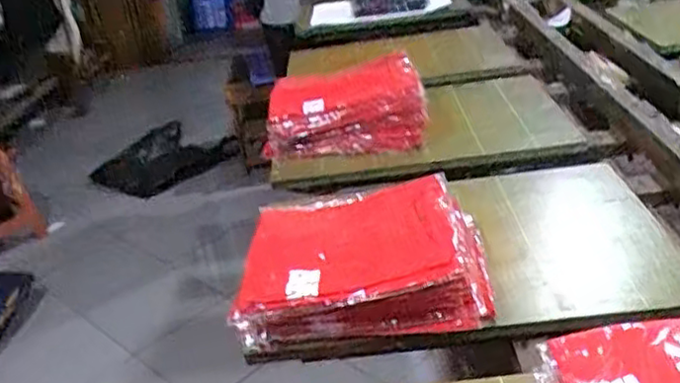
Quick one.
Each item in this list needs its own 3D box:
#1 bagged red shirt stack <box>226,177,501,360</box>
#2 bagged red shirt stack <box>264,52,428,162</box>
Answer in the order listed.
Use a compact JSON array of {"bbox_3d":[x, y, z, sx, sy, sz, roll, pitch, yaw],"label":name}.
[{"bbox_3d":[0.032,0.087,0.950,0.323,0.113,0.261,-6,26,3],"label":"bagged red shirt stack"},{"bbox_3d":[0.005,-0.176,1.464,0.324,0.156,0.250,-6,26,3],"label":"bagged red shirt stack"}]

